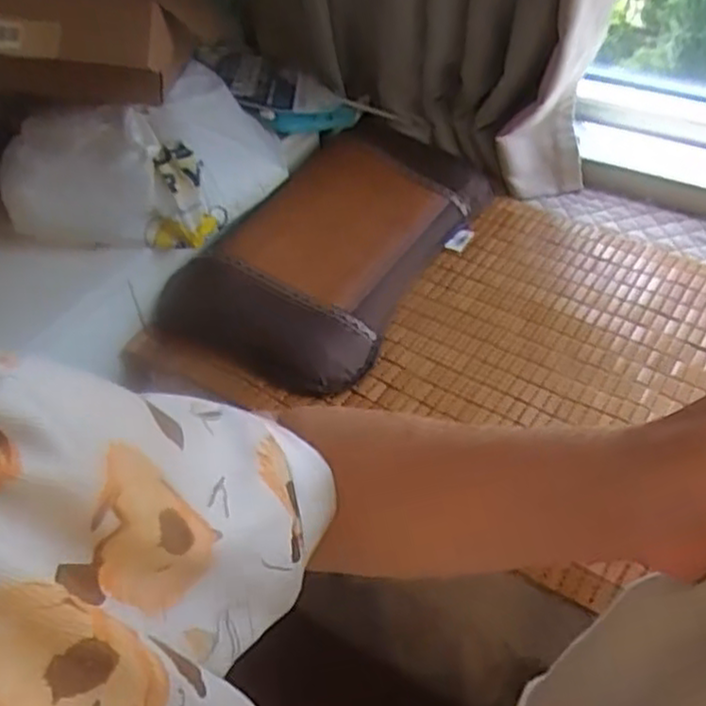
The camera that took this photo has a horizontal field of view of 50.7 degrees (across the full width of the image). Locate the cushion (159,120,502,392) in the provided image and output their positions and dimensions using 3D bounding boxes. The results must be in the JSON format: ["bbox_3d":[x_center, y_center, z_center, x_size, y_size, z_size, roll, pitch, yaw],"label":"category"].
[{"bbox_3d":[-0.023,-0.169,1.058,0.292,0.105,0.481,21,51,23],"label":"cushion"}]

